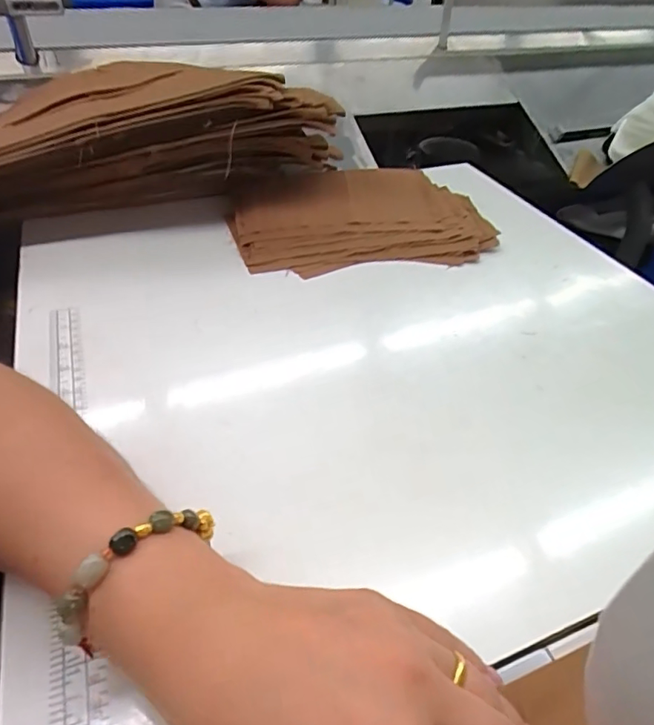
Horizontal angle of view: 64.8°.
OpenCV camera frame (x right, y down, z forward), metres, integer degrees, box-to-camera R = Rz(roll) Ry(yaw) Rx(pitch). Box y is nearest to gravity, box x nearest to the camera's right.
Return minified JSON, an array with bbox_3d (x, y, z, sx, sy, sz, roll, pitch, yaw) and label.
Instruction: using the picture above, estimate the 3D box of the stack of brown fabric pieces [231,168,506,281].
[{"bbox_3d":[0.036,-0.151,0.532,0.265,0.032,0.166,-1,42,-5],"label":"stack of brown fabric pieces"}]

